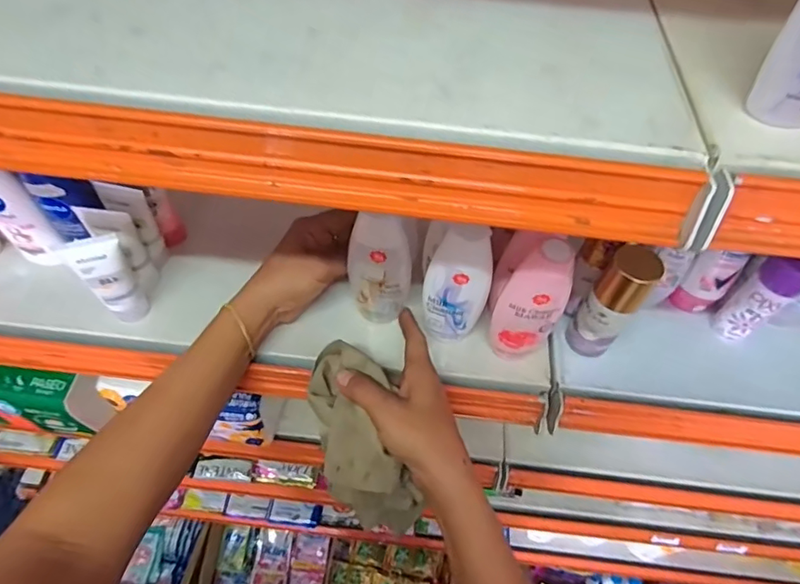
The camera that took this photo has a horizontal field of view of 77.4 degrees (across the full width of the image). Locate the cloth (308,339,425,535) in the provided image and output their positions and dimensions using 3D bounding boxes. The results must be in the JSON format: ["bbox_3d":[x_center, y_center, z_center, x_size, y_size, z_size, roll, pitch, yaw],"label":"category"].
[{"bbox_3d":[-0.026,0.112,0.379,0.069,0.045,0.148,-18,85,-15],"label":"cloth"}]

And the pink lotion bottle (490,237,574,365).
[{"bbox_3d":[0.100,0.008,0.384,0.048,0.134,0.030,10,53,4],"label":"pink lotion bottle"}]

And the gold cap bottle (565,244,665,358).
[{"bbox_3d":[0.167,0.014,0.400,0.036,0.119,0.028,39,62,22],"label":"gold cap bottle"}]

